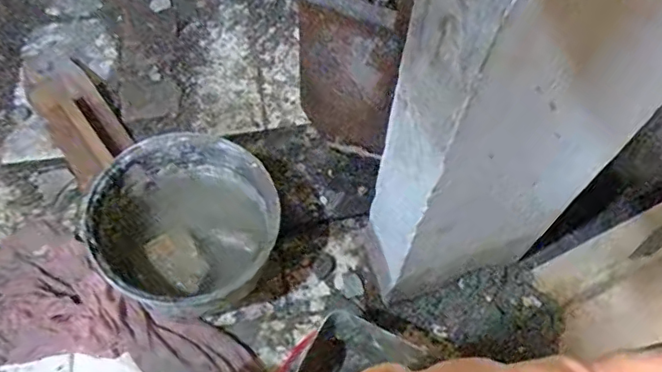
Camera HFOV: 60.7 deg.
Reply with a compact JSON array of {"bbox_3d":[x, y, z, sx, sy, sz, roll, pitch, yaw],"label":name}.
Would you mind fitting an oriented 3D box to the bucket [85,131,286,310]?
[{"bbox_3d":[-0.190,0.061,0.793,0.225,0.188,0.214,0,62,-1],"label":"bucket"}]

